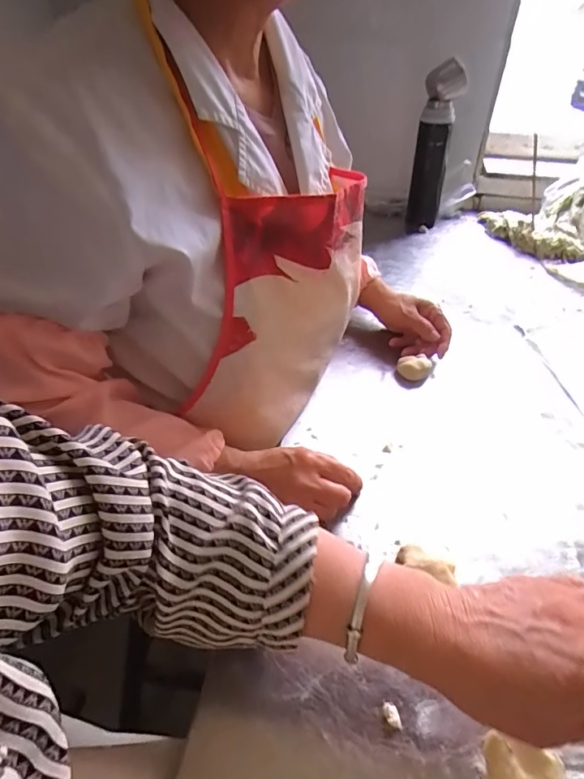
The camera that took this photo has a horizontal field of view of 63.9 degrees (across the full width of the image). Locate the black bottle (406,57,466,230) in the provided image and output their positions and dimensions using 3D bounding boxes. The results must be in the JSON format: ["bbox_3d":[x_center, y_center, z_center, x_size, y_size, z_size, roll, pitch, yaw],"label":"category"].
[{"bbox_3d":[0.266,-0.443,0.887,0.064,0.284,0.059,8,42,10],"label":"black bottle"}]

